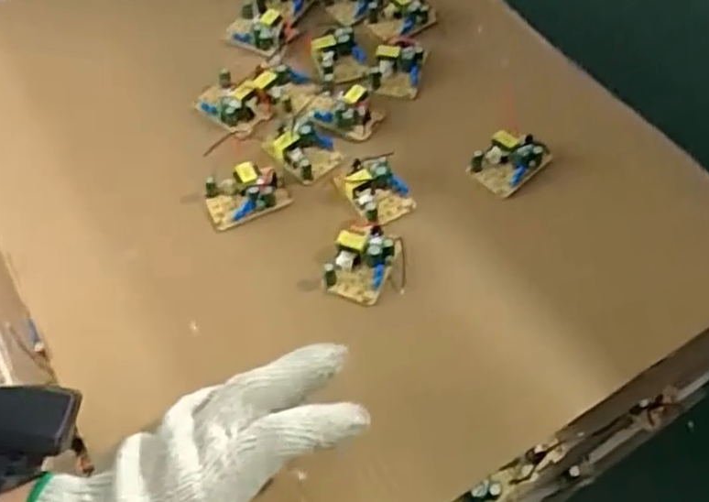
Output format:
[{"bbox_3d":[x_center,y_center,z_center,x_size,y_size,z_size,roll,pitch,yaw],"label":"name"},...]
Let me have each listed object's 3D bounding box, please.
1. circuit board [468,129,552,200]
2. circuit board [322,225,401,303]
[{"bbox_3d":[0.102,-0.061,0.481,0.046,0.019,0.033,-36,64,-21],"label":"circuit board"},{"bbox_3d":[0.004,0.006,0.437,0.034,0.020,0.045,18,59,12],"label":"circuit board"}]

